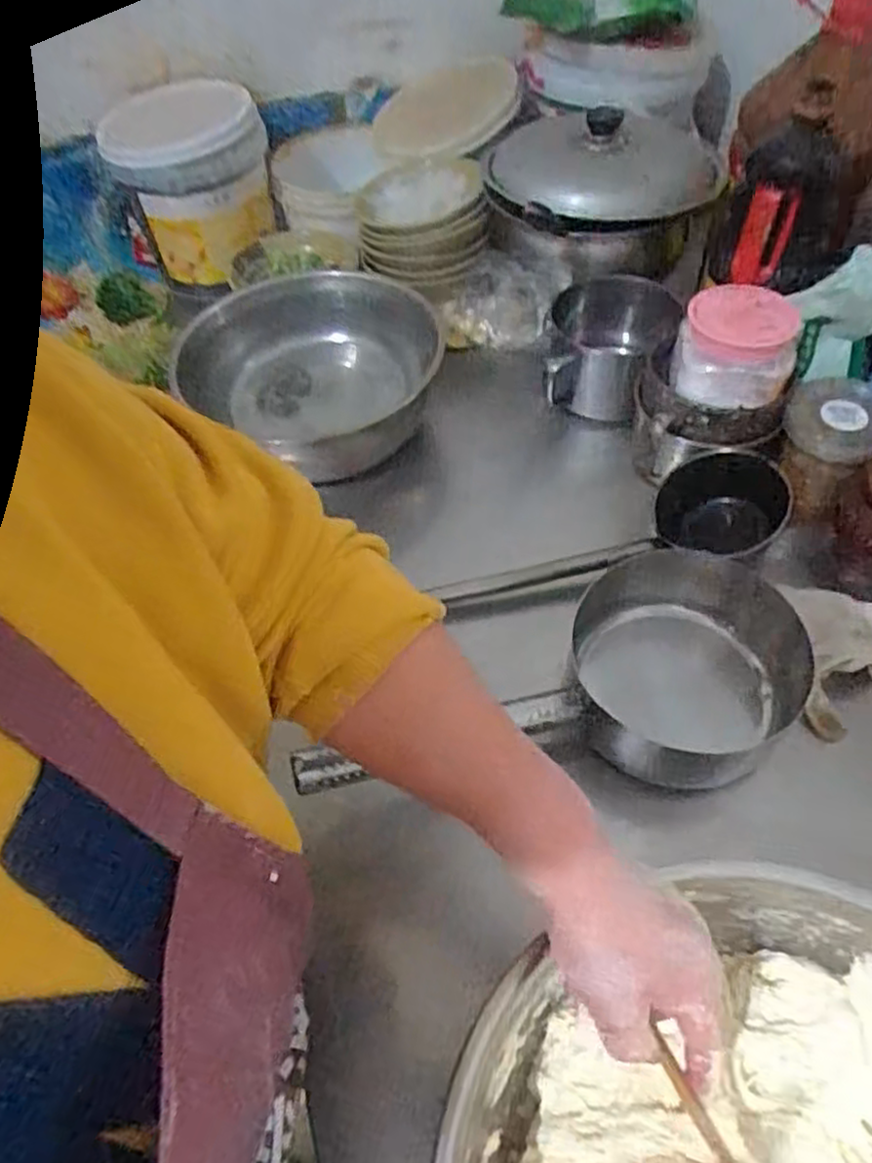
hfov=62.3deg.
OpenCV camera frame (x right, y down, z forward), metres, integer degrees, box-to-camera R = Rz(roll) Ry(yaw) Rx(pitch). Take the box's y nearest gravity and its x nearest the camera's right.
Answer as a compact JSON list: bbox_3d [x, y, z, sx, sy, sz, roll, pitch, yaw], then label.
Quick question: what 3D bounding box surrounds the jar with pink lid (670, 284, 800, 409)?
[{"bbox_3d":[0.270,-0.211,0.652,0.098,0.067,0.097,-2,54,3],"label":"jar with pink lid"}]

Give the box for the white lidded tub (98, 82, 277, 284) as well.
[{"bbox_3d":[-0.339,-0.568,1.027,0.210,0.165,0.238,-17,54,-8],"label":"white lidded tub"}]

